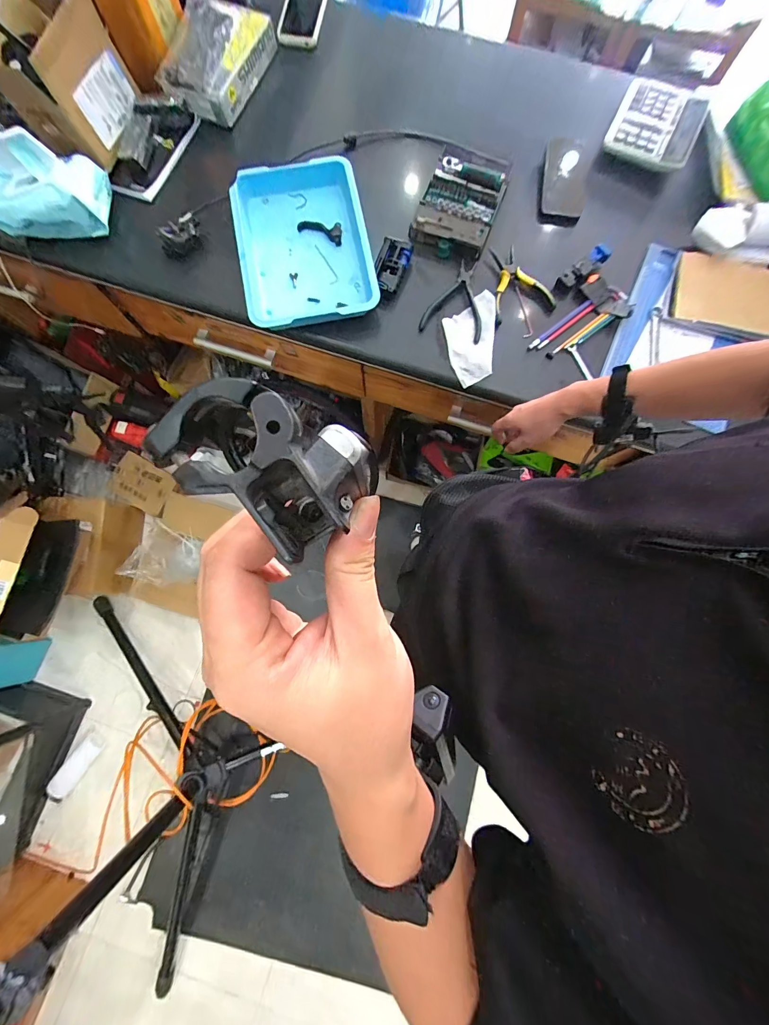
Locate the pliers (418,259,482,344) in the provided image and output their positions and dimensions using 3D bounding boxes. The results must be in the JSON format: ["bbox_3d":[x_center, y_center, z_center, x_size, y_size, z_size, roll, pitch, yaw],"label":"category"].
[{"bbox_3d":[0.133,-0.386,0.663,0.109,0.022,0.146,15,80,3],"label":"pliers"}]

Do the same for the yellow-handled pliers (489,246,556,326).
[{"bbox_3d":[0.241,-0.422,0.671,0.110,0.015,0.142,-13,80,-2],"label":"yellow-handled pliers"}]

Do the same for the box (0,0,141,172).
[{"bbox_3d":[-0.543,-0.740,0.627,0.140,0.149,0.176,17,80,3],"label":"box"}]

